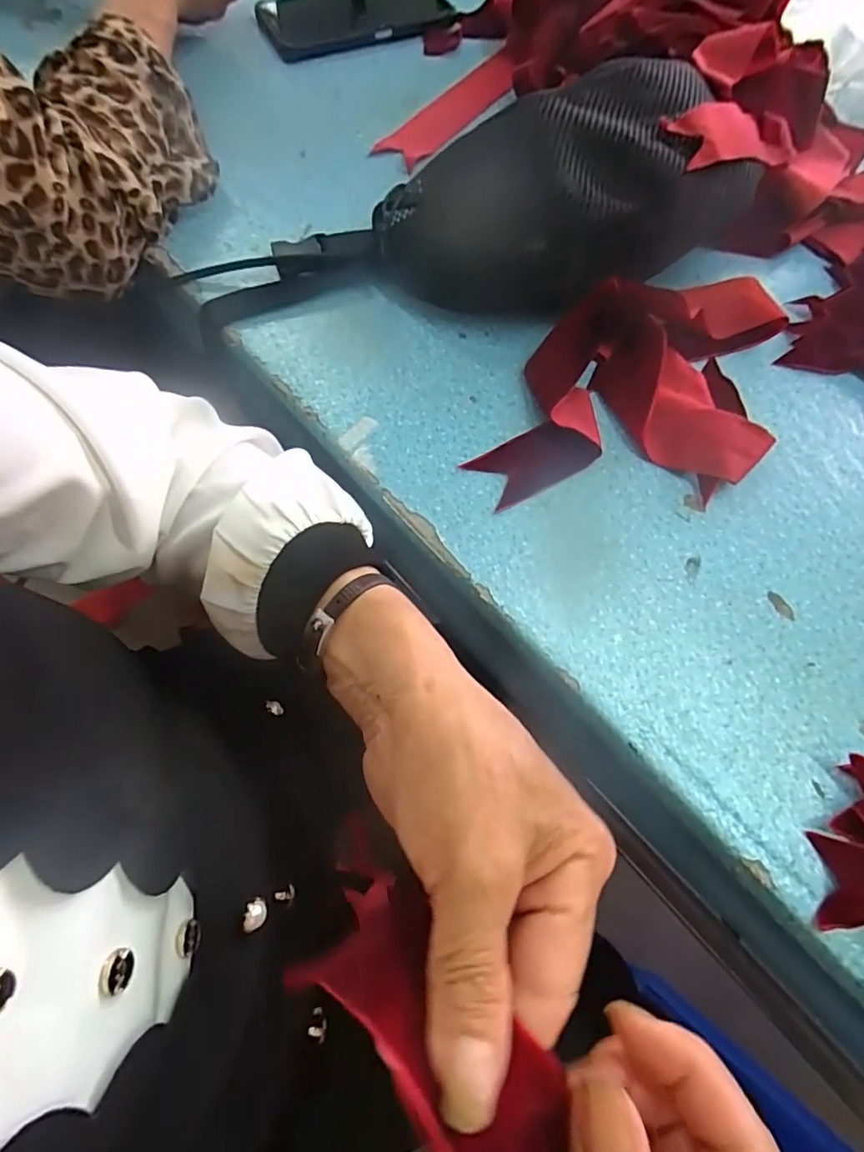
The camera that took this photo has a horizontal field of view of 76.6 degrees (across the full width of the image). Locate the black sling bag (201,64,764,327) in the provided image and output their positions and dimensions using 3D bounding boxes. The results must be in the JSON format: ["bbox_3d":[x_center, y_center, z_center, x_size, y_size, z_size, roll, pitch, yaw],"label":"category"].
[{"bbox_3d":[0.083,-0.233,0.348,0.220,0.080,0.114,-15,72,-7],"label":"black sling bag"}]

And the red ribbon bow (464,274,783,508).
[{"bbox_3d":[0.136,-0.119,0.336,0.149,0.036,0.220,27,72,8],"label":"red ribbon bow"}]

